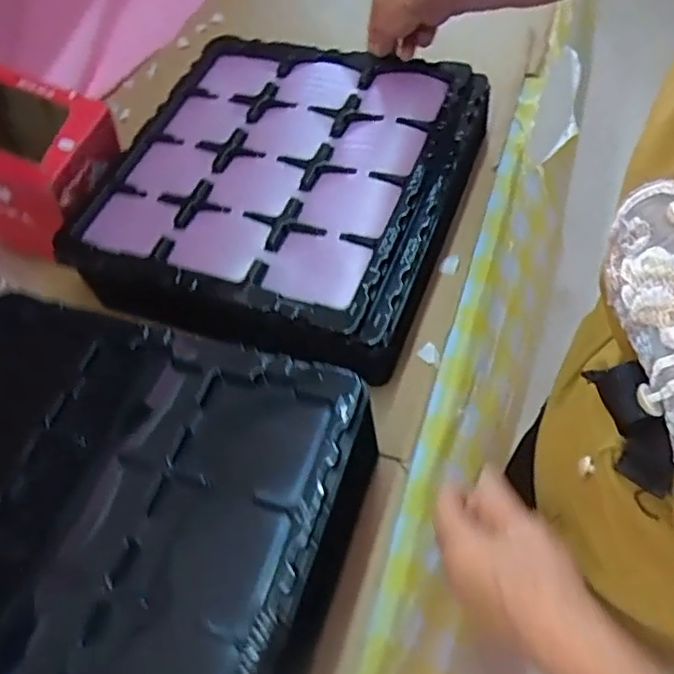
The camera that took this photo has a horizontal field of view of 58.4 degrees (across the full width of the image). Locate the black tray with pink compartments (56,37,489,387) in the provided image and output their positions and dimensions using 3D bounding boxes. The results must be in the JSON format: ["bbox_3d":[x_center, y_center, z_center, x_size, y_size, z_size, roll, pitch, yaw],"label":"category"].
[{"bbox_3d":[-0.057,-0.160,0.650,0.360,0.073,0.383,15,63,16],"label":"black tray with pink compartments"}]

